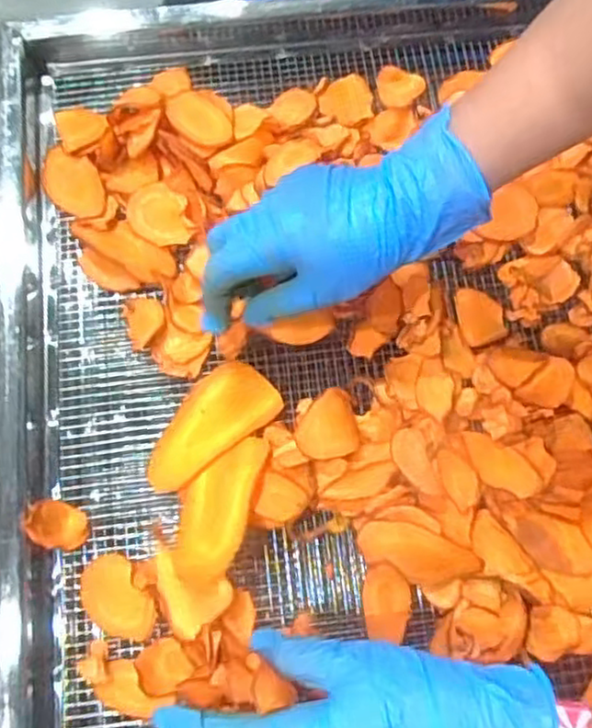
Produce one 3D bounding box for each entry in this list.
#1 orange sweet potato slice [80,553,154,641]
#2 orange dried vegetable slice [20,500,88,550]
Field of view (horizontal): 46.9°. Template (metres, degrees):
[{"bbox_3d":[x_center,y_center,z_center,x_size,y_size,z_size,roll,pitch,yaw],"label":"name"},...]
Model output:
[{"bbox_3d":[-0.104,0.136,0.394,0.051,0.012,0.034,43,78,12],"label":"orange sweet potato slice"},{"bbox_3d":[-0.143,0.094,0.404,0.009,0.037,0.028,-43,42,31],"label":"orange dried vegetable slice"}]

